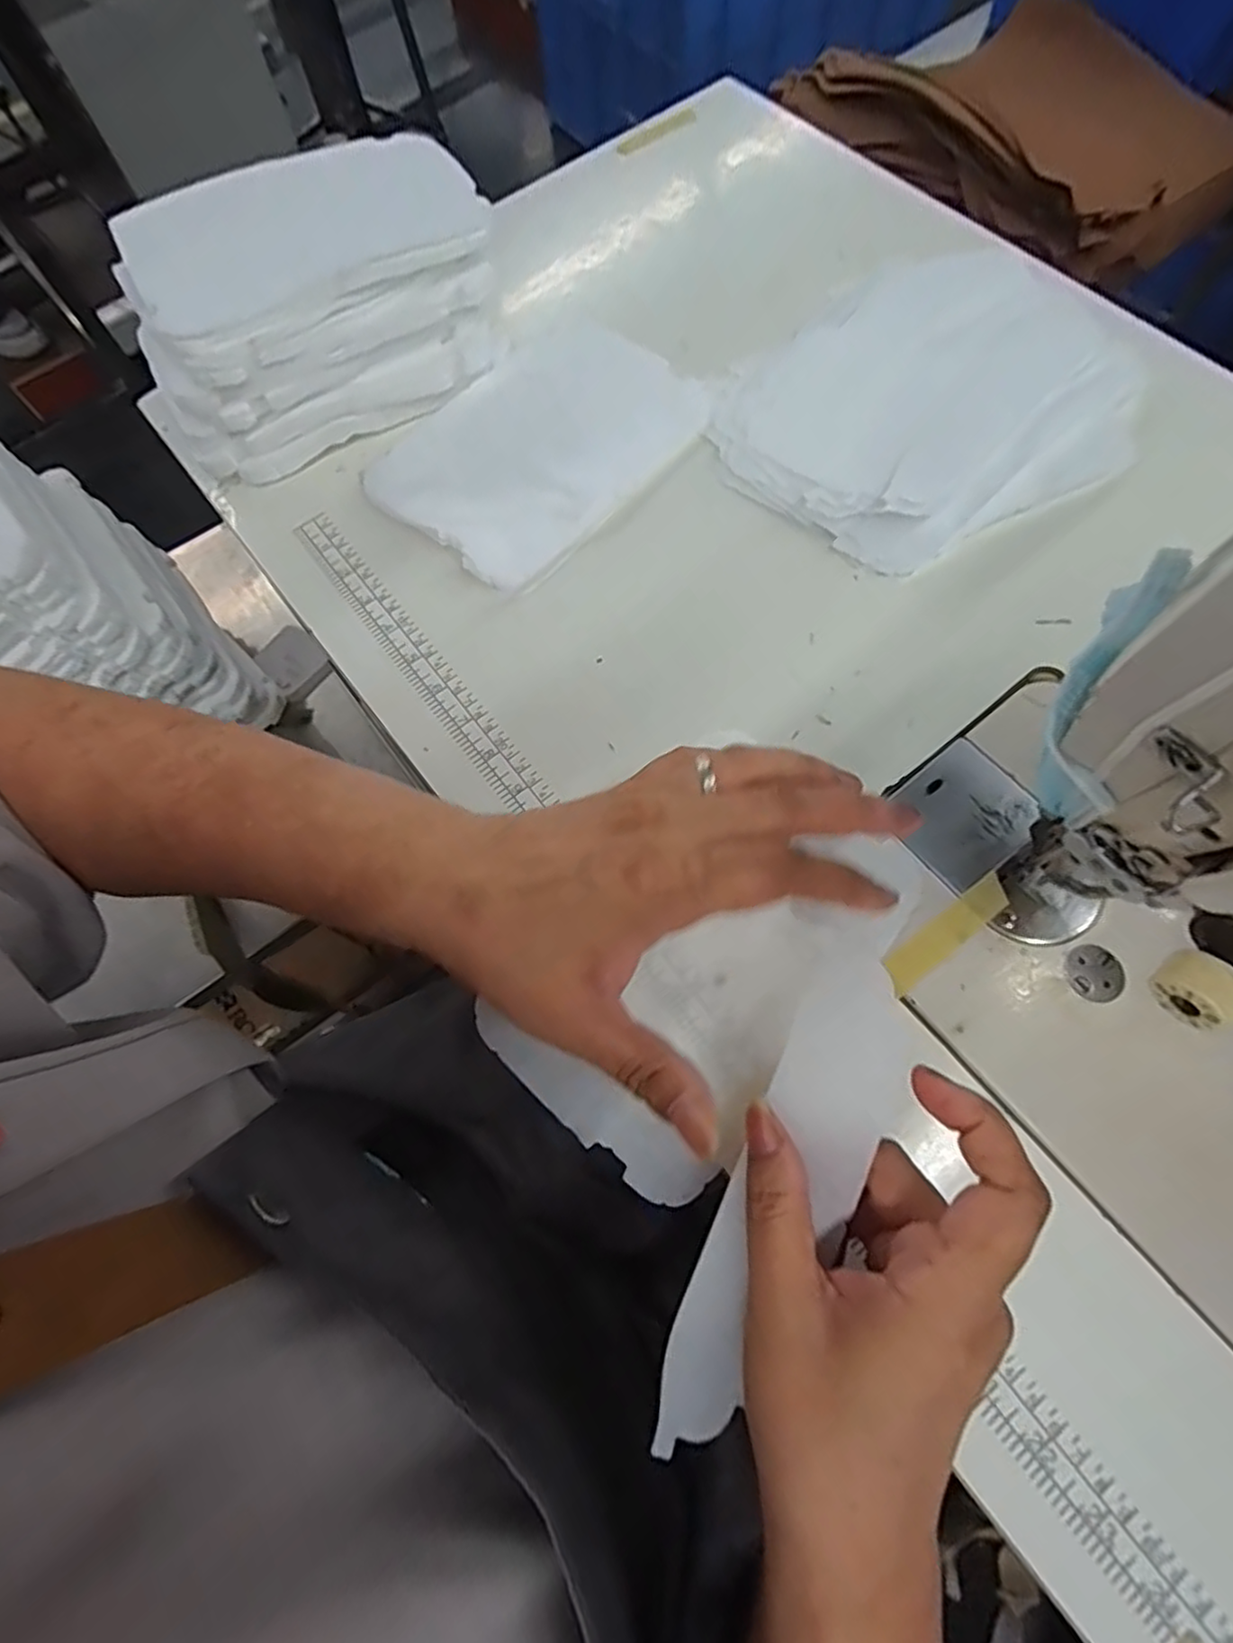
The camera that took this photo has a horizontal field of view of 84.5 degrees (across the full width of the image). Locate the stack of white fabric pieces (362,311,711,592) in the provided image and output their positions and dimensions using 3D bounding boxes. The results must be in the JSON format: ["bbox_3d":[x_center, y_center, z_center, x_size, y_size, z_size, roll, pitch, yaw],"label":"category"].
[{"bbox_3d":[-0.045,-0.234,0.421,0.128,0.014,0.195,42,76,16],"label":"stack of white fabric pieces"}]

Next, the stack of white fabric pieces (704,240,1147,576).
[{"bbox_3d":[0.182,-0.250,0.401,0.229,0.036,0.203,-37,72,-11],"label":"stack of white fabric pieces"}]

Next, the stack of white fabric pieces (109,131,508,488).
[{"bbox_3d":[-0.181,-0.323,0.409,0.215,0.104,0.142,-26,70,-7],"label":"stack of white fabric pieces"}]

